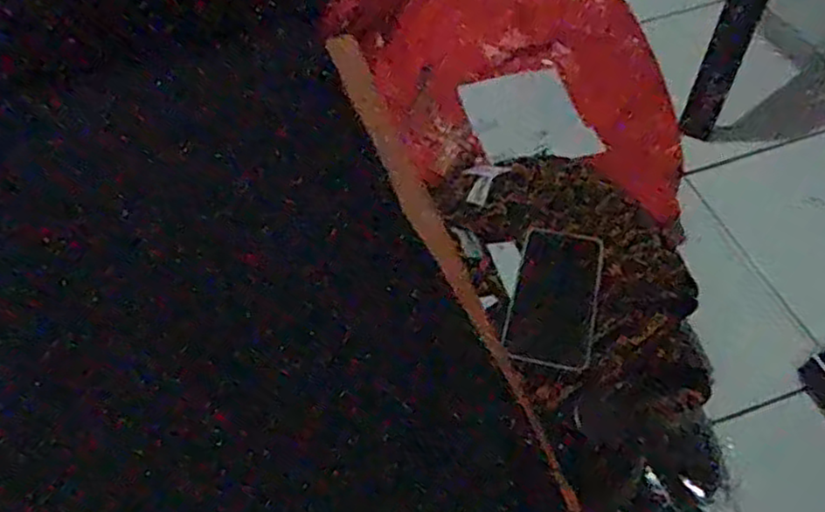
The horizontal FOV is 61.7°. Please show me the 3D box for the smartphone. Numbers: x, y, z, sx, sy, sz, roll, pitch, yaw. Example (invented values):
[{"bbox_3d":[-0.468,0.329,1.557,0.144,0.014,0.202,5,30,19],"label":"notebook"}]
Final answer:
[{"bbox_3d":[0.133,0.034,0.638,0.074,0.007,0.163,10,48,13],"label":"smartphone"}]

